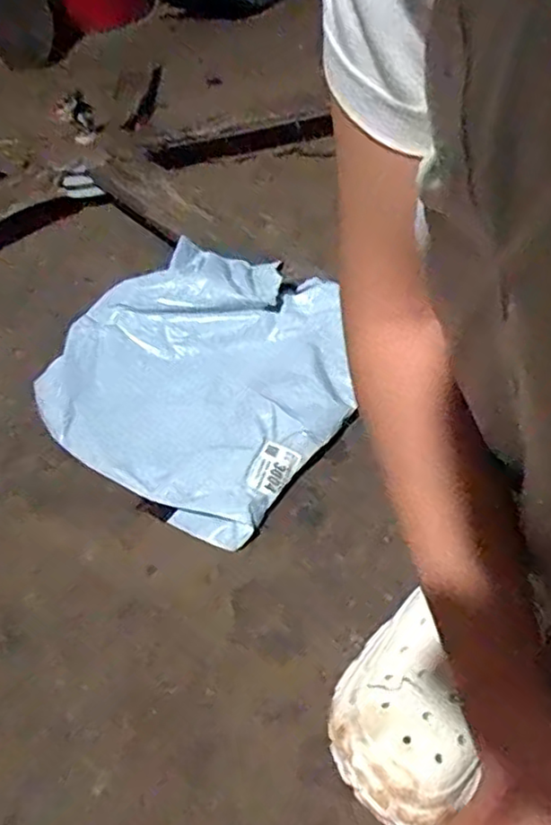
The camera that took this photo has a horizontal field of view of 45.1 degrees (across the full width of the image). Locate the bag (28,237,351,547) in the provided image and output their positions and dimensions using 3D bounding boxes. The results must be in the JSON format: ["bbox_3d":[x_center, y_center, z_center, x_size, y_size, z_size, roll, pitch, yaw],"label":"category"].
[{"bbox_3d":[-0.071,-0.053,0.784,0.330,0.113,0.342,25,49,29],"label":"bag"}]

